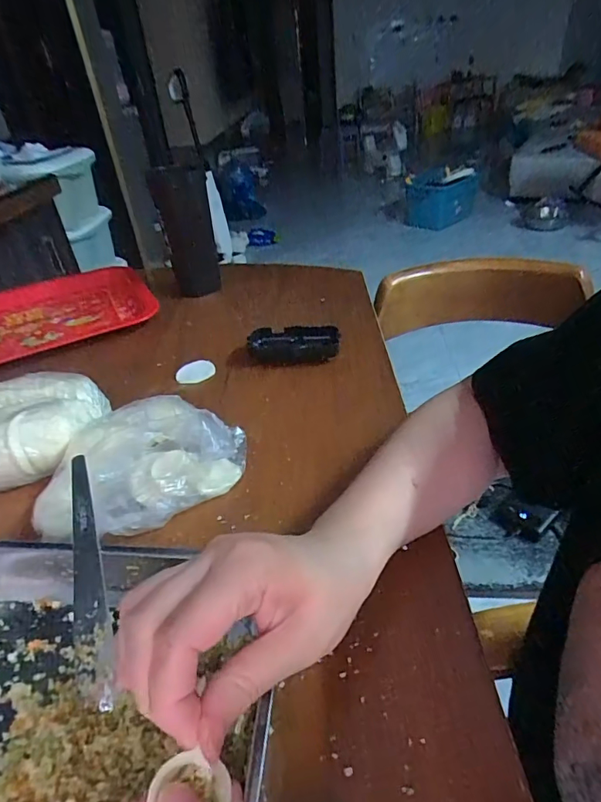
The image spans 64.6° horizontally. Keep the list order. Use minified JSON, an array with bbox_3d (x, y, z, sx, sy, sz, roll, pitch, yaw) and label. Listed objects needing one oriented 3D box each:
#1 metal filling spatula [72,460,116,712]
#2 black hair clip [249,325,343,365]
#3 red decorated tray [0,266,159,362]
[{"bbox_3d":[-0.142,0.108,0.318,0.020,0.010,0.173,-16,50,-15],"label":"metal filling spatula"},{"bbox_3d":[-0.008,-0.069,0.586,0.110,0.027,0.054,-1,35,5],"label":"black hair clip"},{"bbox_3d":[-0.422,-0.123,0.726,0.378,0.037,0.292,-18,38,-15],"label":"red decorated tray"}]

